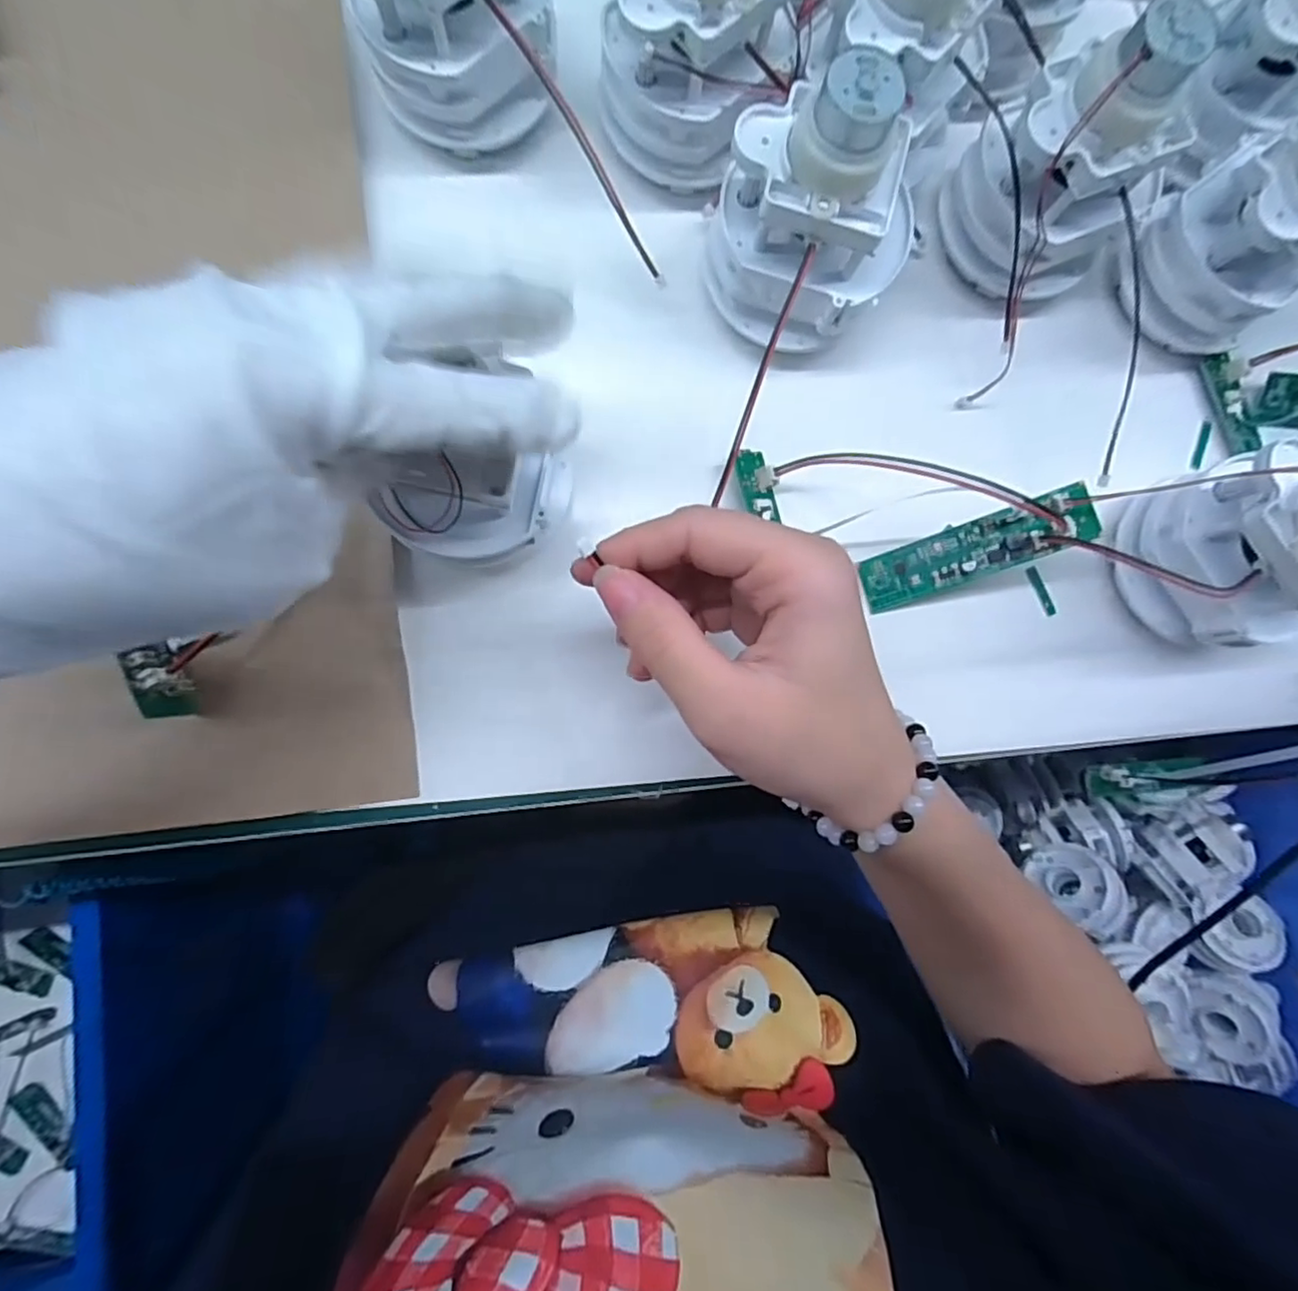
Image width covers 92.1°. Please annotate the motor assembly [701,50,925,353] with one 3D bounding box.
[{"bbox_3d":[0.062,-0.150,0.220,0.070,0.083,0.064,-17,88,-6],"label":"motor assembly"}]

